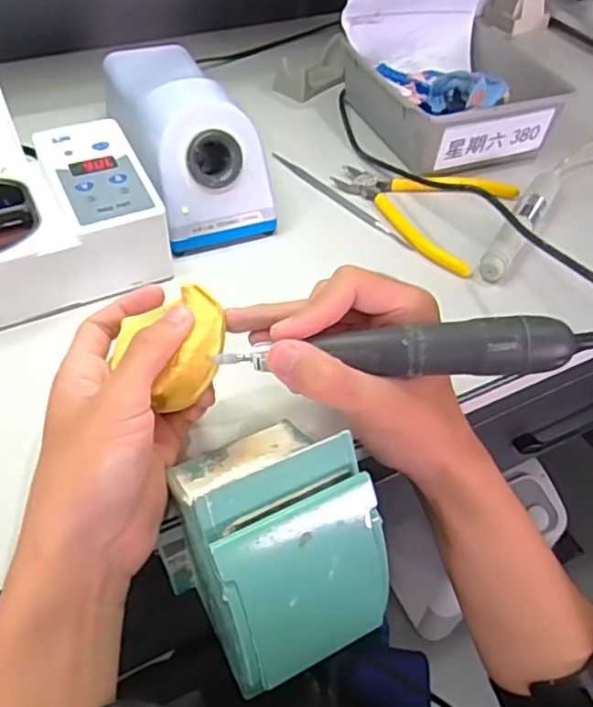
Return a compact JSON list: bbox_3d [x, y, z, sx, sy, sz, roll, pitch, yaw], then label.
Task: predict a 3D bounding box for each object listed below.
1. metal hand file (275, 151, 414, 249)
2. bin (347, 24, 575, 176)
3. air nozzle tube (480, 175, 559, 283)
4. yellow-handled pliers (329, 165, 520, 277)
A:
[{"bbox_3d":[0.033,-0.129,0.522,0.012,0.004,0.169,-29,55,-26],"label":"metal hand file"},{"bbox_3d":[0.145,-0.239,0.590,0.155,0.057,0.154,-15,50,-16],"label":"bin"},{"bbox_3d":[0.181,-0.105,0.500,0.023,0.021,0.155,25,51,19],"label":"air nozzle tube"},{"bbox_3d":[0.098,-0.130,0.518,0.138,0.015,0.131,24,51,18],"label":"yellow-handled pliers"}]

